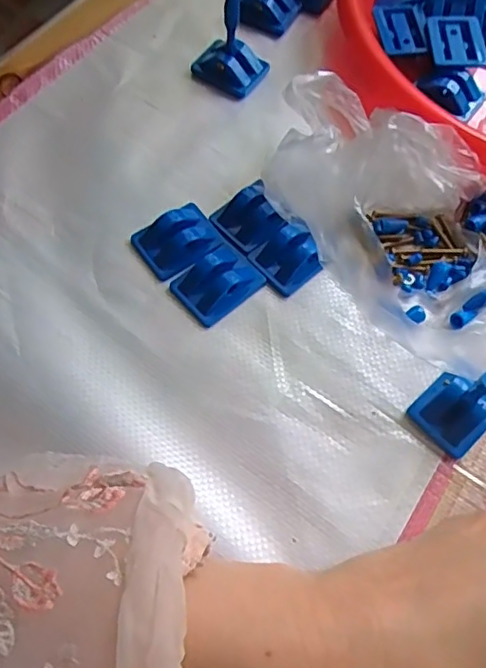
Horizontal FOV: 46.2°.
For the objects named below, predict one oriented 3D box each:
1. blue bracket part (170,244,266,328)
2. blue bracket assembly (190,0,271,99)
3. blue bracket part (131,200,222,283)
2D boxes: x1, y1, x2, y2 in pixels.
[{"bbox_3d":[-0.014,-0.029,0.311,0.044,0.011,0.033,-40,73,-18],"label":"blue bracket part"},{"bbox_3d":[-0.009,-0.189,0.363,0.043,0.053,0.033,32,68,11],"label":"blue bracket assembly"},{"bbox_3d":[-0.036,-0.054,0.322,0.046,0.014,0.036,-35,71,-16],"label":"blue bracket part"}]

